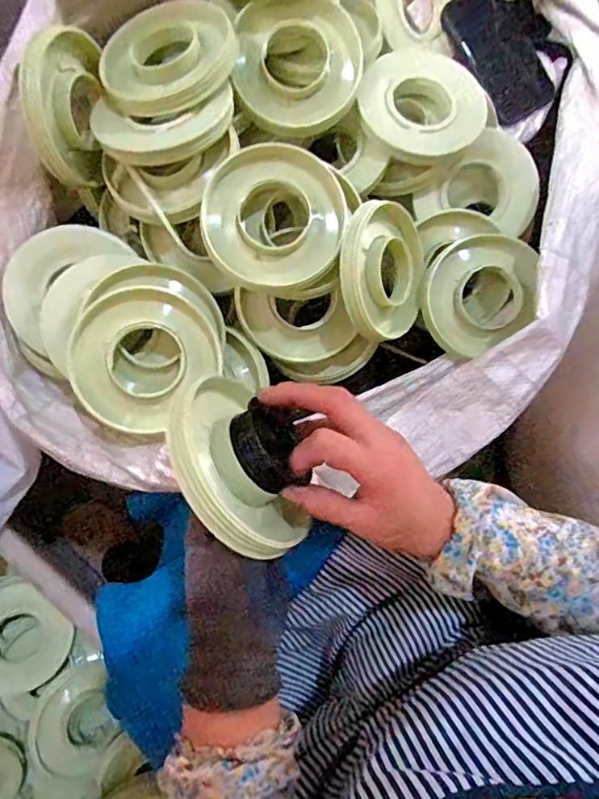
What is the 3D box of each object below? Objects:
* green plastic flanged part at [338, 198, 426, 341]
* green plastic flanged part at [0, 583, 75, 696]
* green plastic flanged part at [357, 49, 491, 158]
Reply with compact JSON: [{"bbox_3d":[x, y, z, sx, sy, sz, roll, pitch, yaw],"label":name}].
[{"bbox_3d":[0.082,-0.126,0.500,0.125,0.022,0.128,-15,103,-43],"label":"green plastic flanged part"},{"bbox_3d":[-0.385,0.325,0.689,0.133,0.040,0.115,47,59,-8],"label":"green plastic flanged part"},{"bbox_3d":[0.126,-0.310,0.532,0.131,0.026,0.124,0,73,-1],"label":"green plastic flanged part"}]

